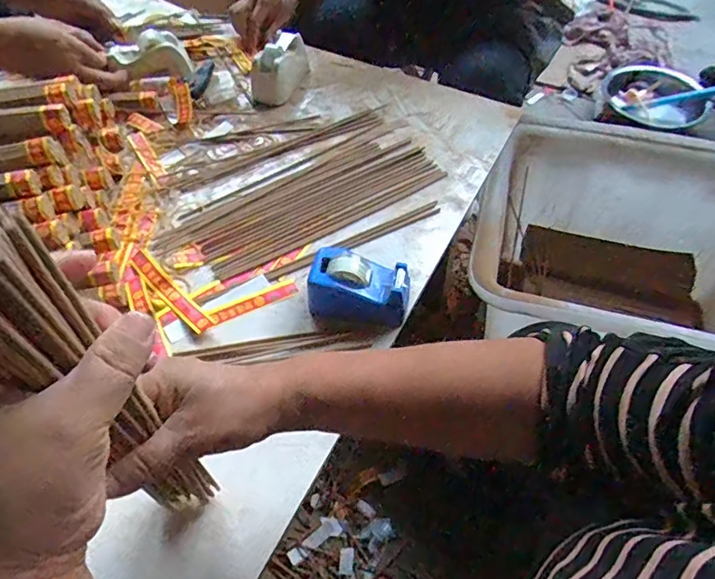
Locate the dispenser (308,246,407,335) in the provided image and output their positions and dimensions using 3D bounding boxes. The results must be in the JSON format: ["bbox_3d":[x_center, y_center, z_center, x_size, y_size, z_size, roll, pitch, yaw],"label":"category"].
[{"bbox_3d":[0.000,0.004,0.506,0.095,0.054,0.065,8,54,5],"label":"dispenser"}]

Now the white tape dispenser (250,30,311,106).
[{"bbox_3d":[-0.108,-0.334,0.752,0.053,0.062,0.121,19,56,13],"label":"white tape dispenser"}]

